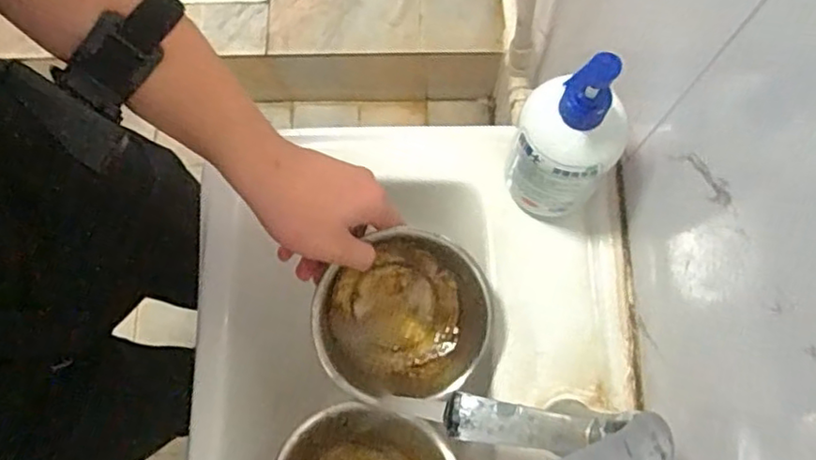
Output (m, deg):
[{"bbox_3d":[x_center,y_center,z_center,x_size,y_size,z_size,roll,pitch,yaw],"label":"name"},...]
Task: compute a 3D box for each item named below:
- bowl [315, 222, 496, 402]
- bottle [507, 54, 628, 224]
[{"bbox_3d":[-0.002,0.063,0.519,0.138,0.064,0.138,0,75,1],"label":"bowl"},{"bbox_3d":[0.110,-0.058,0.470,0.076,0.186,0.060,26,77,8],"label":"bottle"}]

